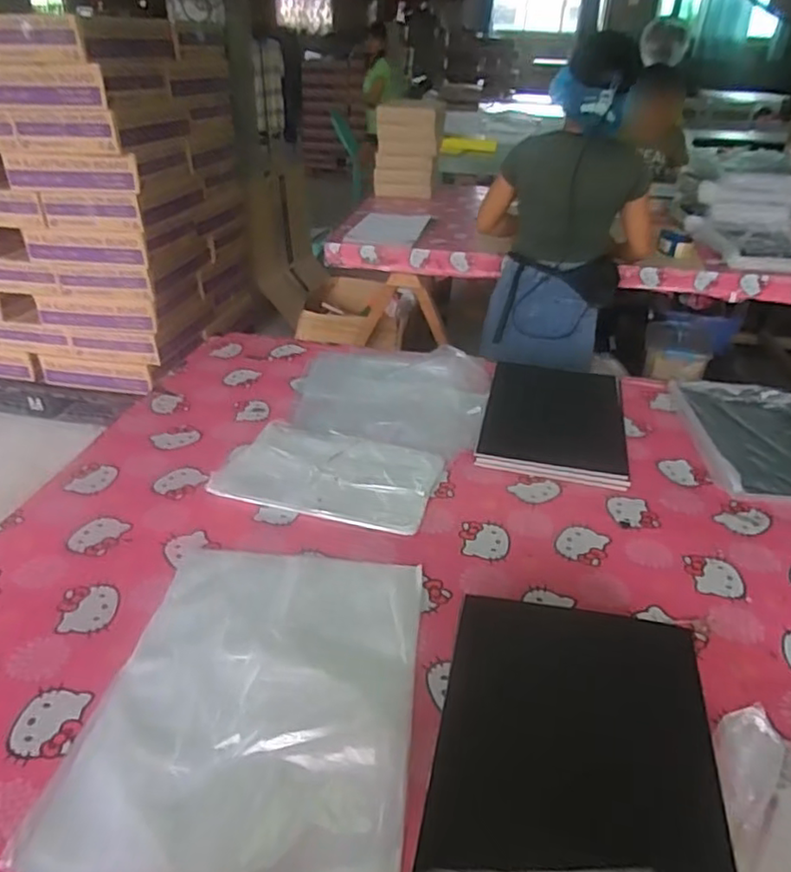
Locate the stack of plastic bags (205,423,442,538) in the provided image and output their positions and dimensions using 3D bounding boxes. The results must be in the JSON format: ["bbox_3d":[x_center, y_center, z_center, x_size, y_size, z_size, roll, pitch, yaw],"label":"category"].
[{"bbox_3d":[-0.101,0.057,1.030,0.331,0.021,0.206,10,33,14],"label":"stack of plastic bags"}]

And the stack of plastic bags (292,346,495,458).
[{"bbox_3d":[-0.012,-0.094,1.311,0.397,0.023,0.397,8,32,11],"label":"stack of plastic bags"}]

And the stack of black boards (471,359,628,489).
[{"bbox_3d":[0.297,-0.039,1.186,0.250,0.035,0.363,8,32,11],"label":"stack of black boards"}]

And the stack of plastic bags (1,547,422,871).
[{"bbox_3d":[-0.145,0.272,0.693,0.326,0.018,0.402,4,32,5],"label":"stack of plastic bags"}]

